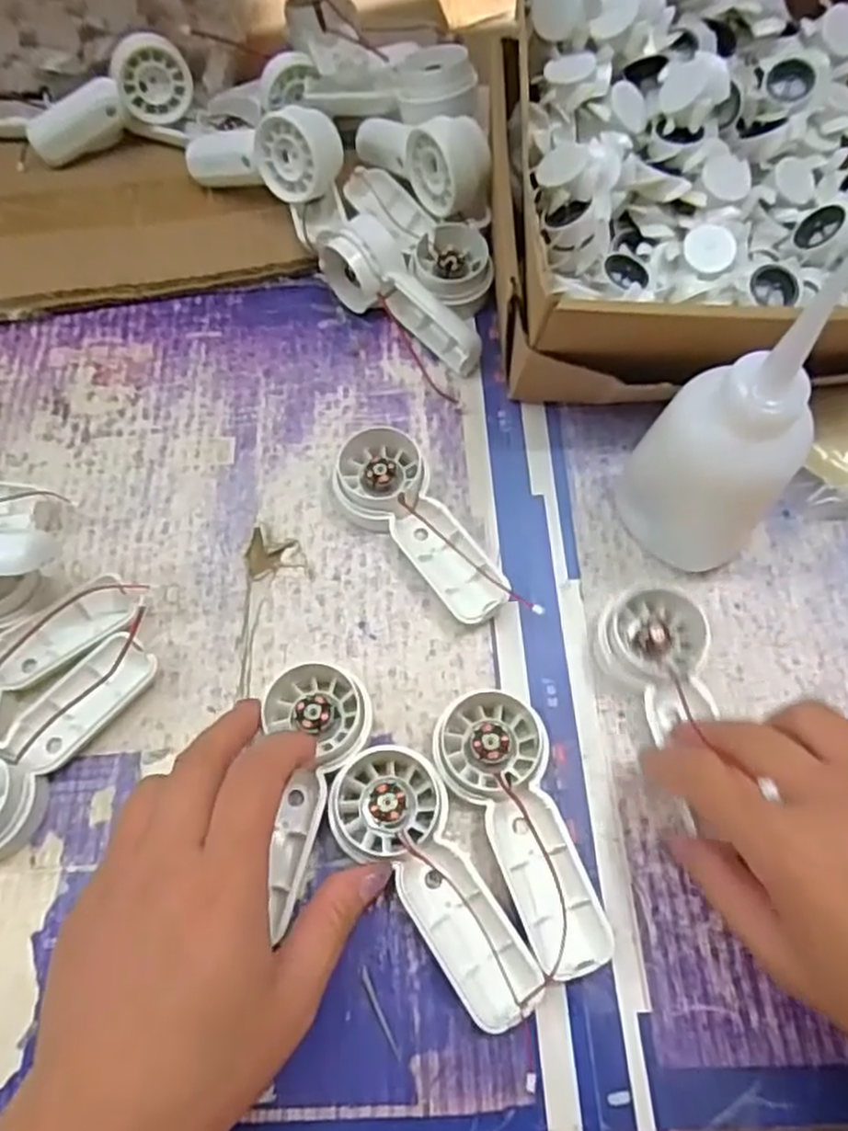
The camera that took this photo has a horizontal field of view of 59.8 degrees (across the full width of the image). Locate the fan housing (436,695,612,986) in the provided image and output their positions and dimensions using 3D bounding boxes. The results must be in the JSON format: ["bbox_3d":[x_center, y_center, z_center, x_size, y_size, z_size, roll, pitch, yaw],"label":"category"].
[{"bbox_3d":[0.037,0.106,0.300,0.046,0.022,0.108,-13,65,-5],"label":"fan housing"}]

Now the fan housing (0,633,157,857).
[{"bbox_3d":[-0.167,0.073,0.318,0.042,0.029,0.109,30,69,15],"label":"fan housing"}]

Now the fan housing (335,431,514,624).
[{"bbox_3d":[-0.006,-0.018,0.360,0.047,0.021,0.112,-27,67,-11],"label":"fan housing"}]

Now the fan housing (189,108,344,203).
[{"bbox_3d":[-0.099,-0.248,0.443,0.106,0.046,0.034,18,65,31],"label":"fan housing"}]

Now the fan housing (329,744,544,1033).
[{"bbox_3d":[0.003,0.124,0.291,0.043,0.021,0.110,-30,68,-12],"label":"fan housing"}]

